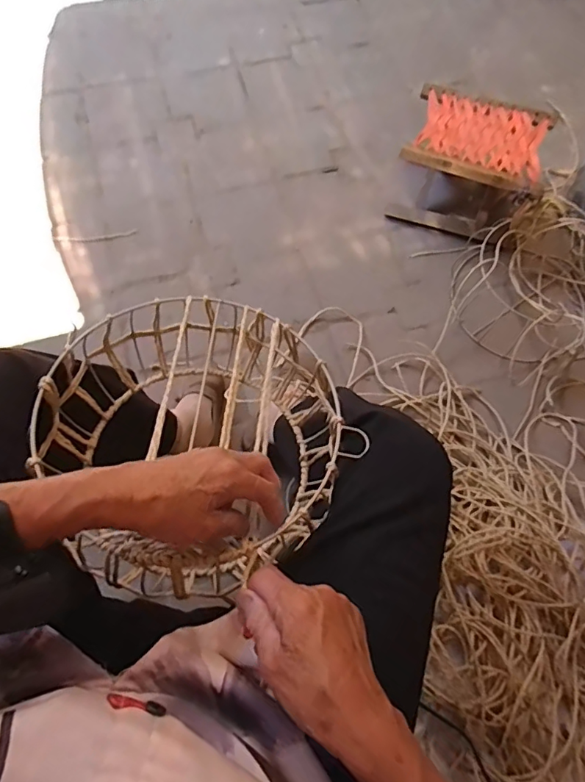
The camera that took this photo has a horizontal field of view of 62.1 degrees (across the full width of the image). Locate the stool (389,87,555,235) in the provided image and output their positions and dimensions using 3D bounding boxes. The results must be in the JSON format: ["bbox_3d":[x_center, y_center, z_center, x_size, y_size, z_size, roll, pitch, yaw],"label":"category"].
[{"bbox_3d":[0.382,-0.485,1.071,0.275,0.187,0.237,22,69,7],"label":"stool"}]

